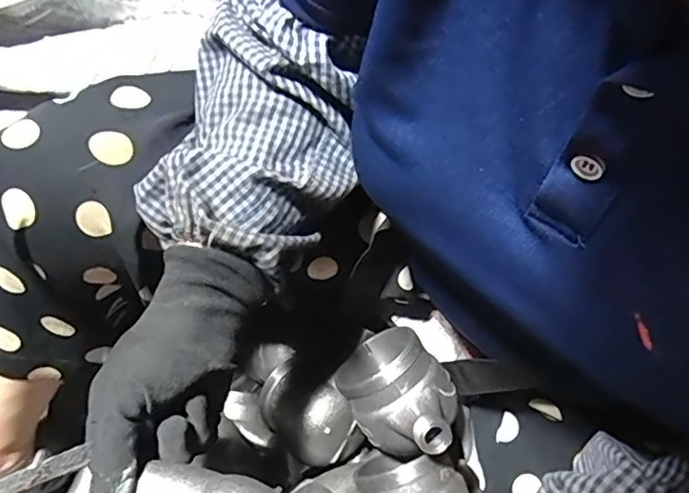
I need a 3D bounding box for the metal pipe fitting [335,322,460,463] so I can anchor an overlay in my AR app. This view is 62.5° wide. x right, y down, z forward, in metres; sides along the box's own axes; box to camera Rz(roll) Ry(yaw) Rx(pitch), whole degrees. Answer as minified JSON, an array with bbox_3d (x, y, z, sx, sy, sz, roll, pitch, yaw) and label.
[{"bbox_3d":[0.043,0.117,0.454,0.081,0.090,0.096,-40,80,-11],"label":"metal pipe fitting"}]

